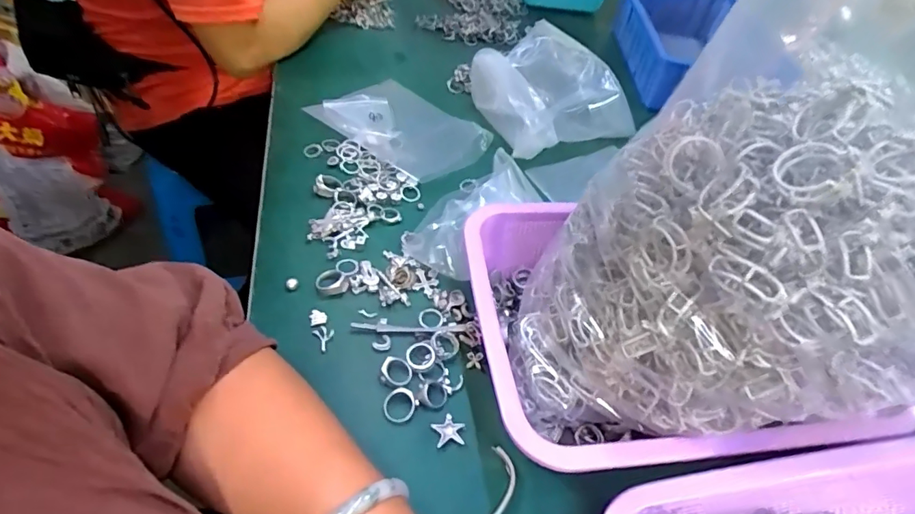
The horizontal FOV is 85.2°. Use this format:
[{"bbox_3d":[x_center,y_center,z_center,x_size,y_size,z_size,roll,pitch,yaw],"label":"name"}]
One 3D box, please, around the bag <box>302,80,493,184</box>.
[{"bbox_3d":[-0.071,-0.160,0.602,0.196,0.030,0.129,31,54,19],"label":"bag"}]

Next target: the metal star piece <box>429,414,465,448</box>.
[{"bbox_3d":[-0.007,0.128,0.366,0.022,0.006,0.022,-13,52,-19],"label":"metal star piece"}]

